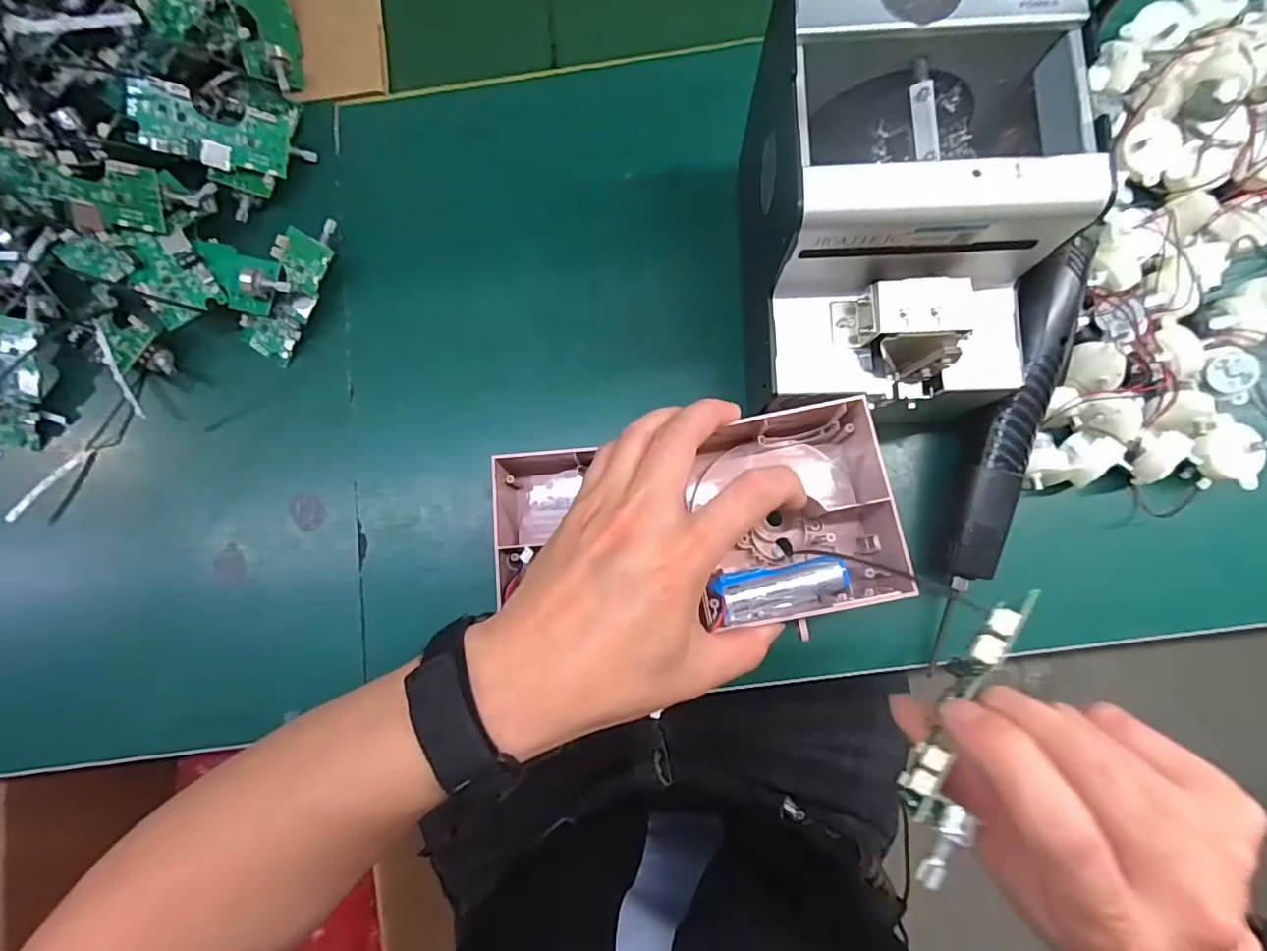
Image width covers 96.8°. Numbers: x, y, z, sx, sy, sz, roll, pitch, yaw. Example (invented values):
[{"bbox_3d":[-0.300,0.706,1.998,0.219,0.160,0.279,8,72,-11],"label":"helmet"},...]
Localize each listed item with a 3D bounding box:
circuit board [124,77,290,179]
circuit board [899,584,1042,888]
[{"bbox_3d":[-0.274,-0.223,0.365,0.085,0.010,0.040,3,102,-25],"label":"circuit board"},{"bbox_3d":[0.109,0.084,0.189,0.024,0.015,0.099,25,85,4],"label":"circuit board"}]

